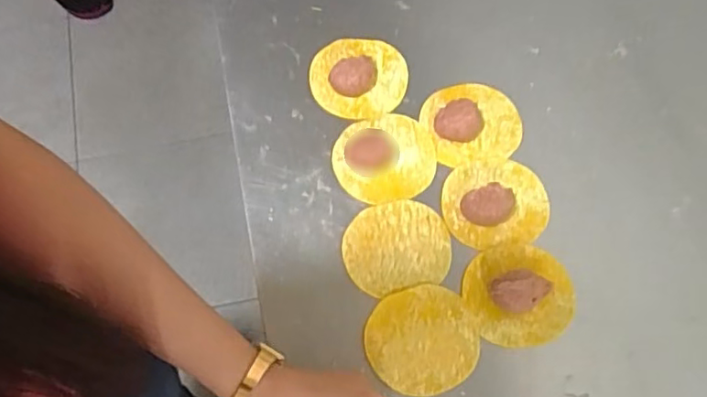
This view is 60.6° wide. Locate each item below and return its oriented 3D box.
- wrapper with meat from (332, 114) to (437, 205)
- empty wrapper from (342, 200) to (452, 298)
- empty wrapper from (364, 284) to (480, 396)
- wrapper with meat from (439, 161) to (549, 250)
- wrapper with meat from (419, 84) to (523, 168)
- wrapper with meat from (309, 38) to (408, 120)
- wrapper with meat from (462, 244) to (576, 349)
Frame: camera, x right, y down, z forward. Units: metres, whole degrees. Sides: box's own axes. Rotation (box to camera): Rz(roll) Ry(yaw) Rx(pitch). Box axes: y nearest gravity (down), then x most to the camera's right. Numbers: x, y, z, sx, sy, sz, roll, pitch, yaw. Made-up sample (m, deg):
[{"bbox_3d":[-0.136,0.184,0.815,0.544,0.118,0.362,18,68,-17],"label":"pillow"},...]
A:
[{"bbox_3d":[0.026,-0.034,0.501,0.084,0.016,0.075,-18,72,-6],"label":"wrapper with meat"},{"bbox_3d":[0.034,0.038,0.482,0.084,0.004,0.070,-13,71,-4],"label":"empty wrapper"},{"bbox_3d":[0.053,0.108,0.458,0.084,0.004,0.076,-21,72,-7],"label":"empty wrapper"},{"bbox_3d":[0.116,0.001,0.483,0.085,0.024,0.071,-8,71,-2],"label":"wrapper with meat"},{"bbox_3d":[0.102,-0.067,0.509,0.079,0.021,0.070,-11,71,-3],"label":"wrapper with meat"},{"bbox_3d":[0.004,-0.111,0.526,0.081,0.021,0.078,0,71,1],"label":"wrapper with meat"},{"bbox_3d":[0.131,0.071,0.461,0.082,0.027,0.078,0,71,1],"label":"wrapper with meat"}]

